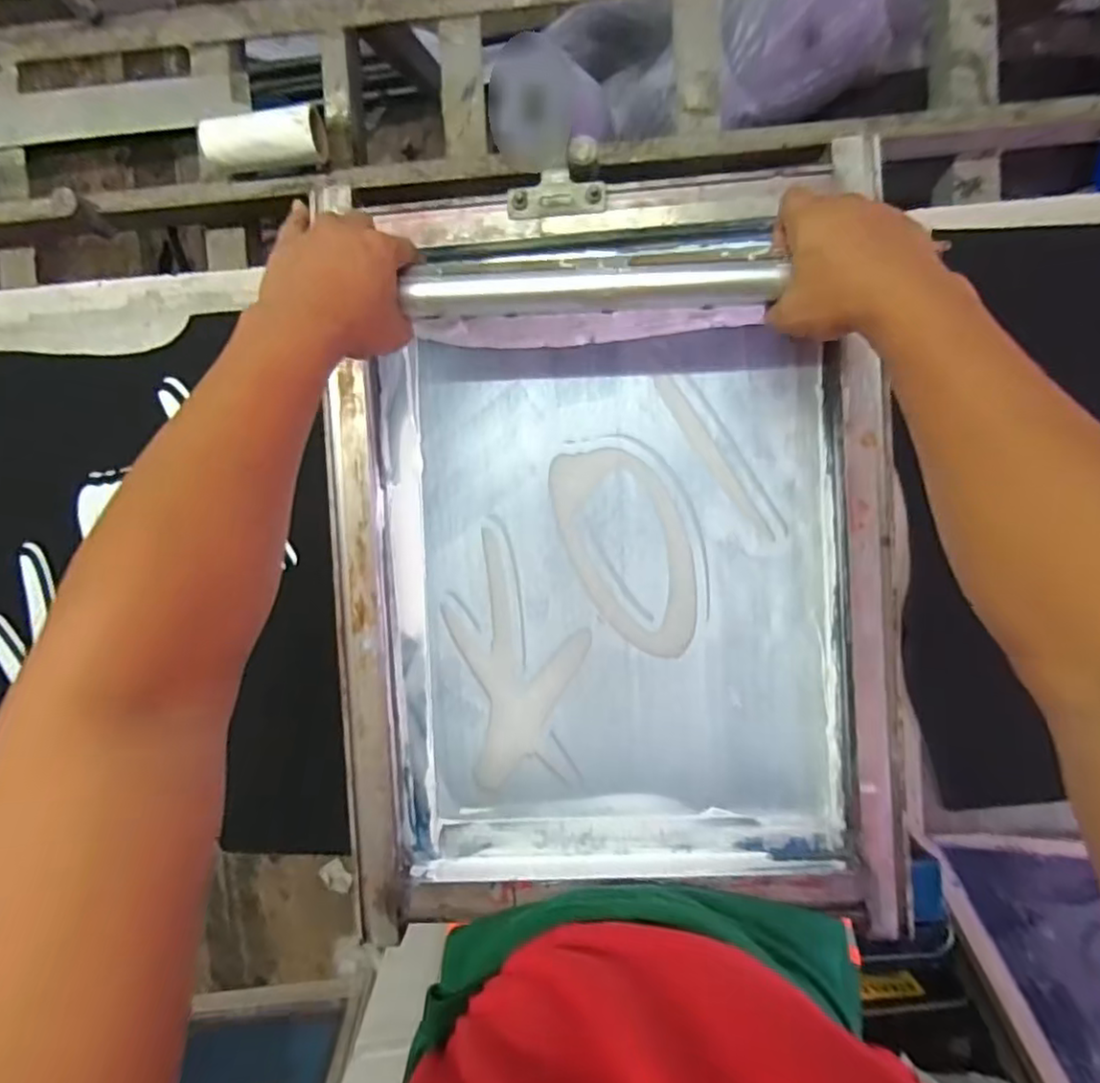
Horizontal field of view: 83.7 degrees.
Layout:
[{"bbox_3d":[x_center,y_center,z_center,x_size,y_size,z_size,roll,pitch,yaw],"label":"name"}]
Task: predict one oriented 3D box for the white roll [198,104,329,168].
[{"bbox_3d":[-0.264,-0.371,0.574,0.116,0.044,0.041,-6,92,4],"label":"white roll"}]

